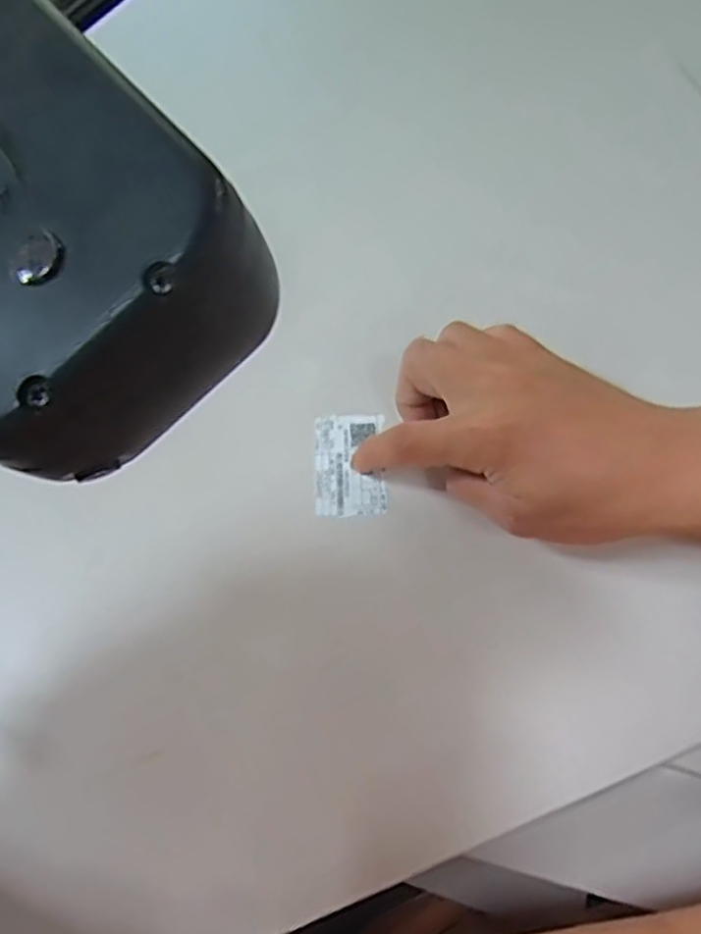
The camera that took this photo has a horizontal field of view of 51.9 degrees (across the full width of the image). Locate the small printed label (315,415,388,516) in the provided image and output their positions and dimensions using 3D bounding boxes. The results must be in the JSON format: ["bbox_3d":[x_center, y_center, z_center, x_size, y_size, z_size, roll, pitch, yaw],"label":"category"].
[{"bbox_3d":[0.000,-0.002,0.386,0.036,0.004,0.057,-2,67,2],"label":"small printed label"}]

